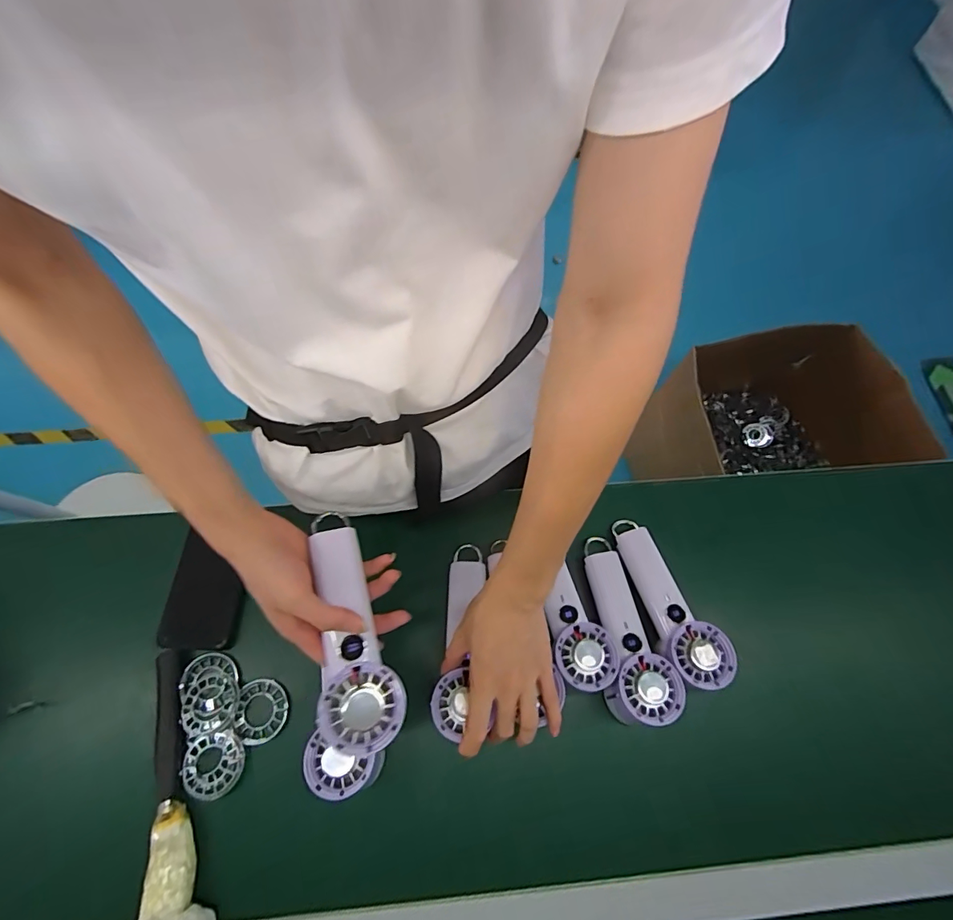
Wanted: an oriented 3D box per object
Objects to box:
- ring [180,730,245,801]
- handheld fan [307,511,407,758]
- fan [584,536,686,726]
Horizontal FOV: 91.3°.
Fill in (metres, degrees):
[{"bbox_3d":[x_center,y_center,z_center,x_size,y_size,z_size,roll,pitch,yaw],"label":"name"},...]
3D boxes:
[{"bbox_3d":[-0.260,0.300,0.458,0.053,0.009,0.055,1,68,-2],"label":"ring"},{"bbox_3d":[-0.106,0.131,0.384,0.057,0.028,0.192,-15,65,-8],"label":"handheld fan"},{"bbox_3d":[0.157,0.180,0.509,0.064,0.047,0.193,-8,55,-5],"label":"fan"}]

